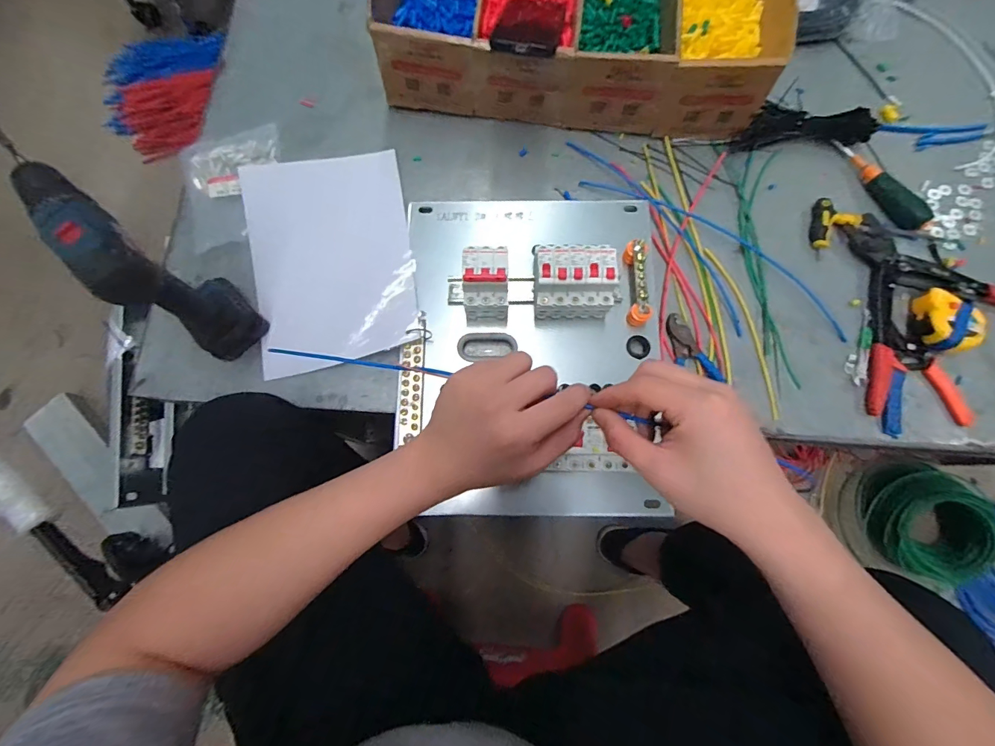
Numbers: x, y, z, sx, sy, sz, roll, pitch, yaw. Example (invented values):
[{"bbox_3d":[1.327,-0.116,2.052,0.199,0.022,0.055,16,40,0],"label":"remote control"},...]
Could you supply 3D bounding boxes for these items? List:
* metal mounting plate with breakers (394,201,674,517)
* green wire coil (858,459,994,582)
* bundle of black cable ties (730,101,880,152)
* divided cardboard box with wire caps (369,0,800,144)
[{"bbox_3d":[0.044,-0.044,0.498,0.313,0.089,0.400,0,76,-2],"label":"metal mounting plate with breakers"},{"bbox_3d":[0.861,0.296,0.844,0.209,0.110,0.217,14,78,3],"label":"green wire coil"},{"bbox_3d":[0.436,-0.359,0.602,0.192,0.028,0.061,-2,76,-2],"label":"bundle of black cable ties"},{"bbox_3d":[0.111,-0.523,0.592,0.528,0.110,0.352,5,76,0],"label":"divided cardboard box with wire caps"}]

